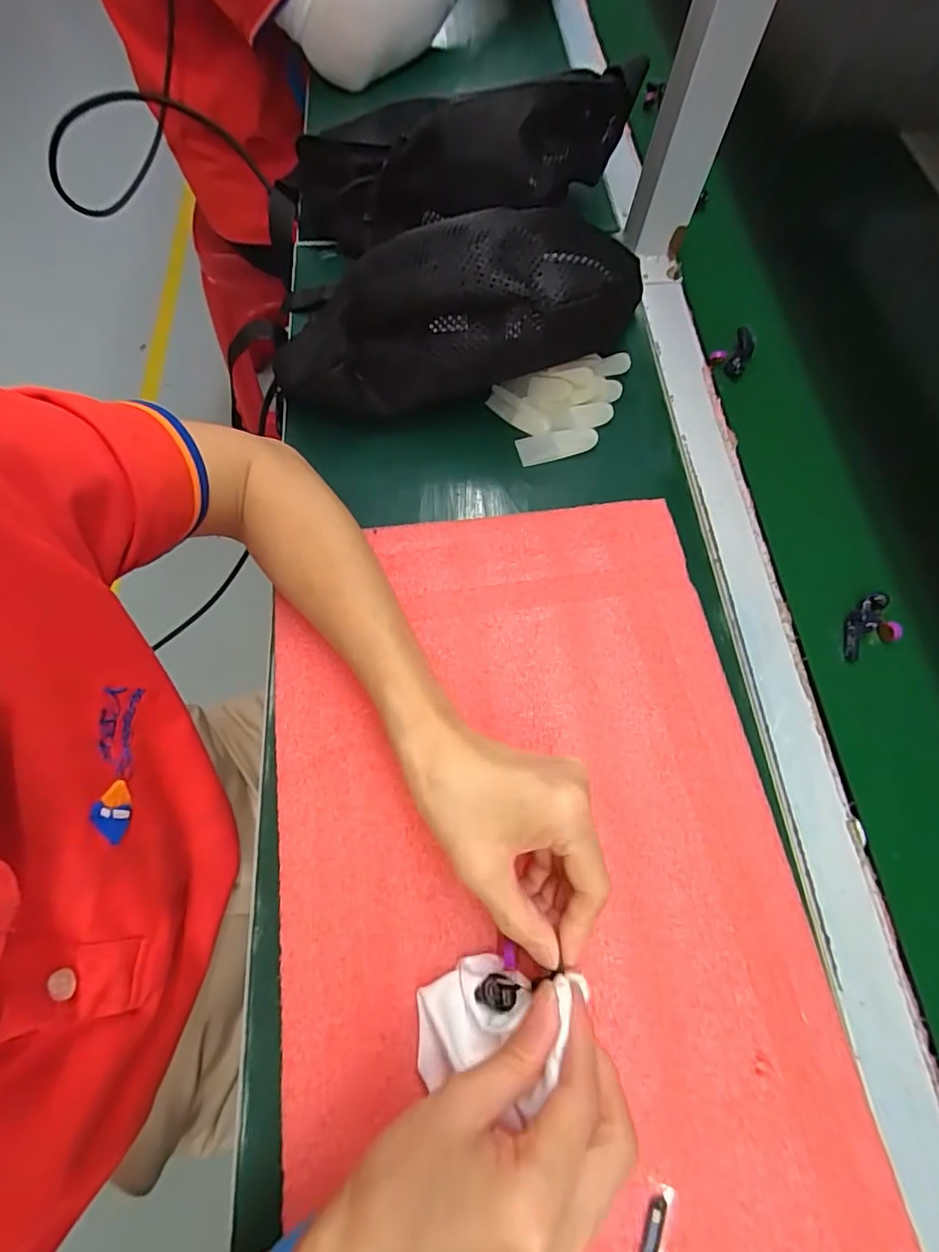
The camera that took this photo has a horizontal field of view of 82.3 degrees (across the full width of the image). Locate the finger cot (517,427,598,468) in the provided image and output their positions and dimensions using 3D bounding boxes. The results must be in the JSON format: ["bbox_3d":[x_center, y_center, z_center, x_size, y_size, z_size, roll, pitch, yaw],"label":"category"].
[{"bbox_3d":[0.066,-0.136,0.404,0.060,0.004,0.022,-14,87,-1],"label":"finger cot"}]

